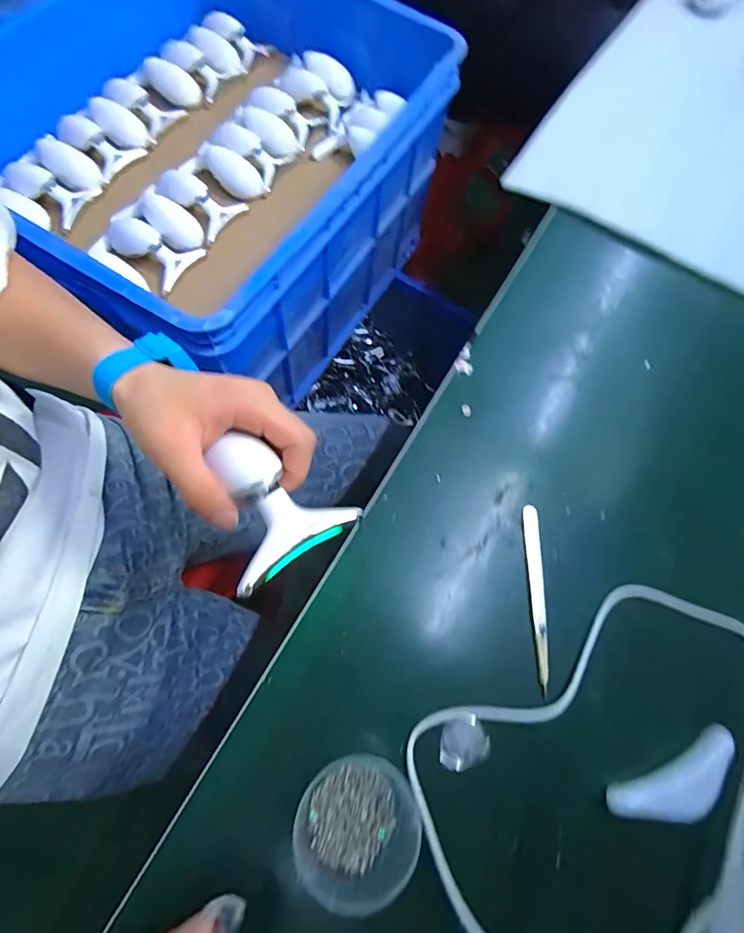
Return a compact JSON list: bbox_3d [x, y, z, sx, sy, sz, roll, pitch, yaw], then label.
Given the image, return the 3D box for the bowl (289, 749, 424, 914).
[{"bbox_3d":[-0.007,0.200,0.263,0.067,0.044,0.060,-1,69,-3],"label":"bowl"}]

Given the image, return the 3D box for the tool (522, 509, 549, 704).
[{"bbox_3d":[0.119,0.090,0.335,0.013,0.004,0.126,2,69,-2],"label":"tool"}]

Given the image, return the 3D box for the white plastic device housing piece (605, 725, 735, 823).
[{"bbox_3d":[0.189,0.196,0.291,0.090,0.017,0.030,-21,71,-11],"label":"white plastic device housing piece"}]

